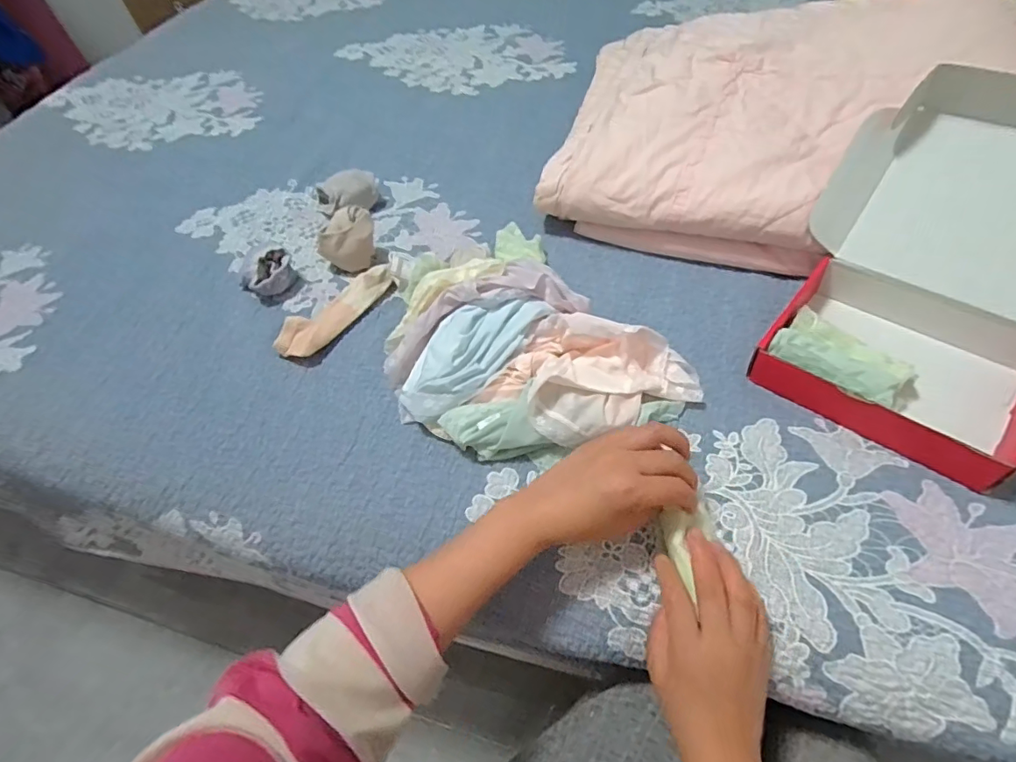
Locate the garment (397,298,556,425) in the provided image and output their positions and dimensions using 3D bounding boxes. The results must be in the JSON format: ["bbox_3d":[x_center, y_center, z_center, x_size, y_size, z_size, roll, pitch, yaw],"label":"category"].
[{"bbox_3d":[-0.040,-0.028,0.494,0.170,0.039,0.073,-41,65,-3],"label":"garment"}]

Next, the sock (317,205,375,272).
[{"bbox_3d":[-0.184,-0.160,0.599,0.067,0.062,0.038,-20,56,-9],"label":"sock"}]

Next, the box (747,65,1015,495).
[{"bbox_3d":[0.378,-0.093,0.445,0.240,0.190,0.259,31,63,24],"label":"box"}]

